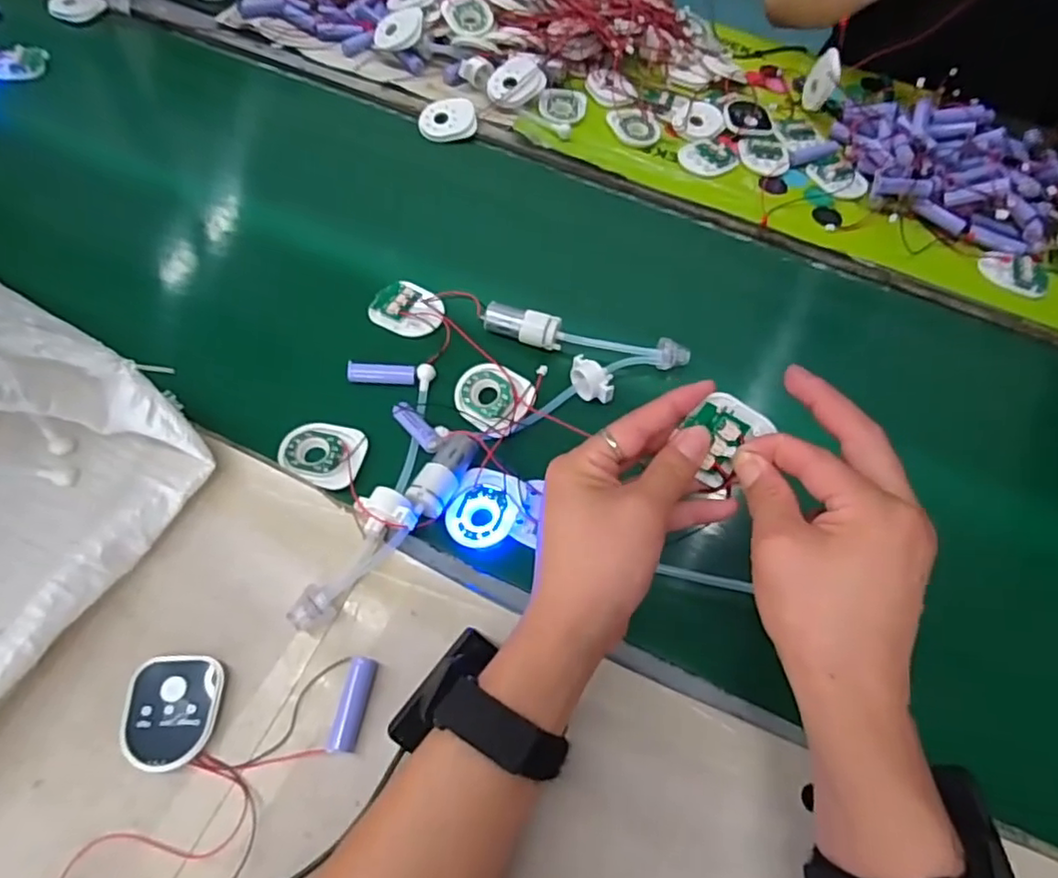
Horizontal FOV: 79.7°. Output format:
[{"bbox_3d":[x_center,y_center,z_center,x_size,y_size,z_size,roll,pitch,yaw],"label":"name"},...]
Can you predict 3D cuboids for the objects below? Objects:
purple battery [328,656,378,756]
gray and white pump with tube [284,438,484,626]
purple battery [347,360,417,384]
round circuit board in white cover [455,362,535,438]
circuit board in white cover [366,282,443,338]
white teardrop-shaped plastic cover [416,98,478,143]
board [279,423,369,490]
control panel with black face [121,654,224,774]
[{"bbox_3d":[-0.099,0.148,0.356,0.014,0.014,0.049,10,60,4],"label":"purple battery"},{"bbox_3d":[-0.090,0.050,0.401,0.037,0.023,0.155,38,66,19],"label":"gray and white pump with tube"},{"bbox_3d":[-0.110,-0.048,0.476,0.050,0.010,0.016,1,60,-1],"label":"purple battery"},{"bbox_3d":[-0.028,-0.030,0.460,0.060,0.008,0.048,36,82,23],"label":"round circuit board in white cover"},{"bbox_3d":[-0.098,-0.107,0.513,0.057,0.008,0.048,2,60,0],"label":"circuit board in white cover"},{"bbox_3d":[-0.083,-0.327,0.649,0.059,0.010,0.053,-14,61,-10],"label":"white teardrop-shaped plastic cover"},{"bbox_3d":[-0.142,0.011,0.438,0.056,0.008,0.048,9,60,3],"label":"board"},{"bbox_3d":[-0.196,0.150,0.349,0.049,0.015,0.057,-1,60,-3],"label":"control panel with black face"}]

